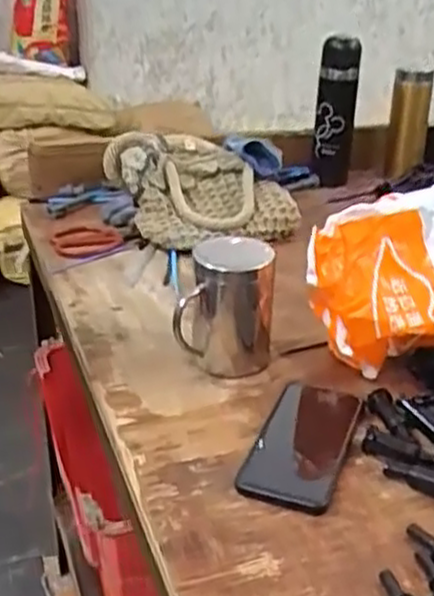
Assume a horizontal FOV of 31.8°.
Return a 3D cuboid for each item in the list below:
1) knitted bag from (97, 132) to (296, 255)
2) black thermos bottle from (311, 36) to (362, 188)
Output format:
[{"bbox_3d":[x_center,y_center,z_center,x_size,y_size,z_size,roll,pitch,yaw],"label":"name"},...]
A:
[{"bbox_3d":[-0.021,-0.151,1.072,0.215,0.115,0.197,-14,31,-26],"label":"knitted bag"},{"bbox_3d":[0.193,-0.295,1.249,0.064,0.240,0.077,7,27,11],"label":"black thermos bottle"}]

